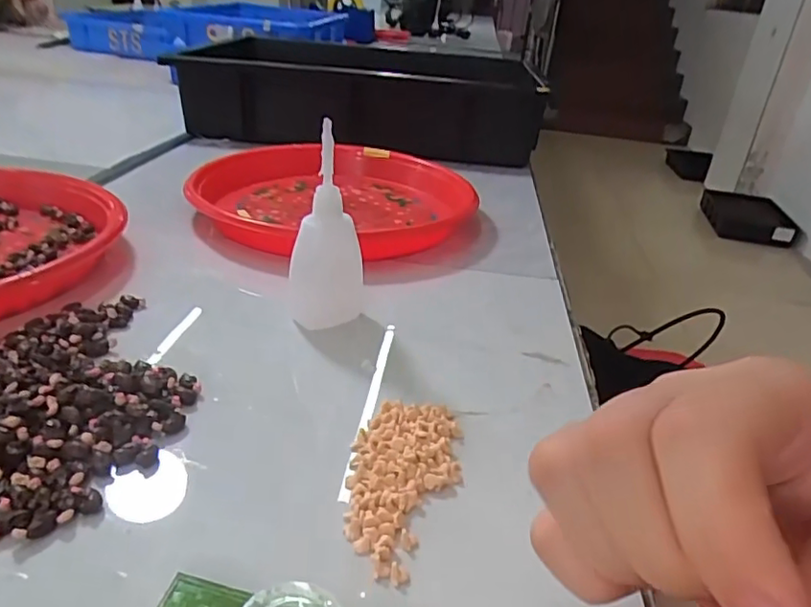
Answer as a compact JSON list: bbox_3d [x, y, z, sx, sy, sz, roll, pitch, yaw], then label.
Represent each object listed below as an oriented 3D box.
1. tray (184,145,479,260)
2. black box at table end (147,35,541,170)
[{"bbox_3d":[-0.059,-0.095,0.523,0.230,0.030,0.222,10,28,5],"label":"tray"},{"bbox_3d":[-0.049,-0.297,0.839,0.412,0.097,0.363,7,28,-1],"label":"black box at table end"}]

